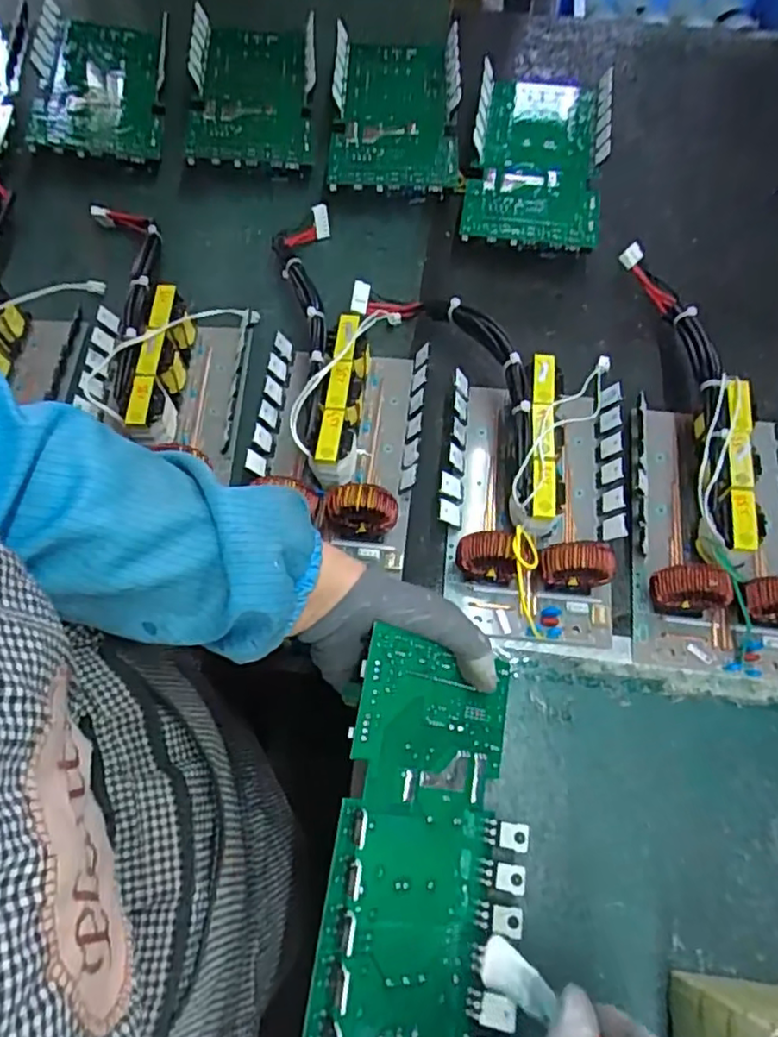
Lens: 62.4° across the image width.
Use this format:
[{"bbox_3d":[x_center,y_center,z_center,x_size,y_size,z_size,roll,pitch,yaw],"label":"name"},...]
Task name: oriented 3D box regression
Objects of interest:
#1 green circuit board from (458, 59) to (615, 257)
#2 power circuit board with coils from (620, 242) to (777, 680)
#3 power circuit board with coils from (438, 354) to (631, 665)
[{"bbox_3d":[0.152,-0.374,0.647,0.135,0.033,0.257,7,65,7],"label":"green circuit board"},{"bbox_3d":[0.255,-0.023,0.481,0.136,0.061,0.269,7,67,4],"label":"power circuit board with coils"},{"bbox_3d":[0.112,-0.028,0.486,0.141,0.058,0.249,4,67,2],"label":"power circuit board with coils"}]

